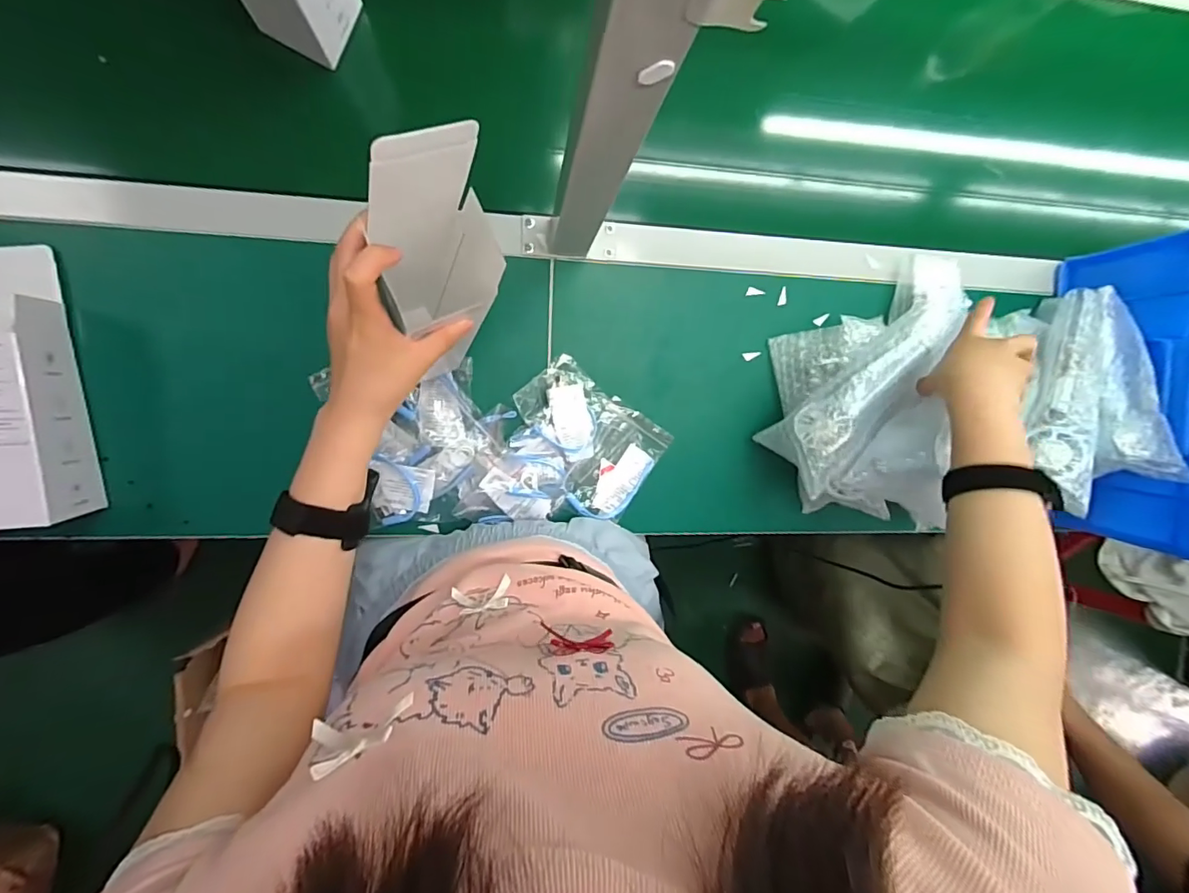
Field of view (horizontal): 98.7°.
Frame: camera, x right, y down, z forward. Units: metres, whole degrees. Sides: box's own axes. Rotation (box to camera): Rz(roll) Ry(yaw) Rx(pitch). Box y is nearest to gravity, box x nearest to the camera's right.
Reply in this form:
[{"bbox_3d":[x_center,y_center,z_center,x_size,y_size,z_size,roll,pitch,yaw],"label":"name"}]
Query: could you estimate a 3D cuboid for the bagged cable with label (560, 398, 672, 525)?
[{"bbox_3d":[0.020,0.019,0.566,0.087,0.016,0.123,28,92,-11],"label":"bagged cable with label"}]

